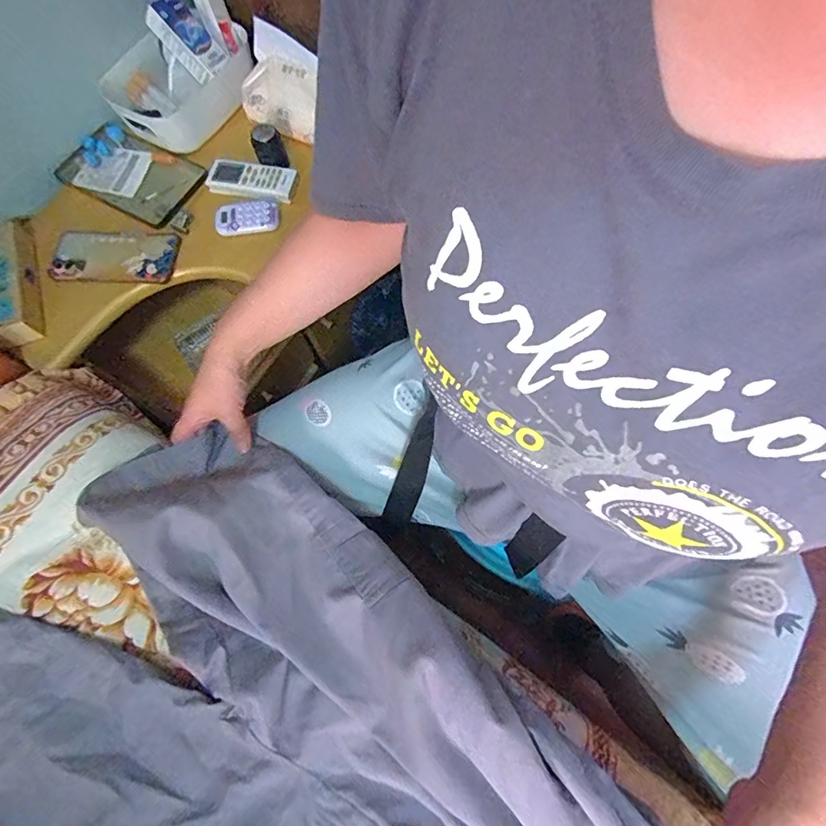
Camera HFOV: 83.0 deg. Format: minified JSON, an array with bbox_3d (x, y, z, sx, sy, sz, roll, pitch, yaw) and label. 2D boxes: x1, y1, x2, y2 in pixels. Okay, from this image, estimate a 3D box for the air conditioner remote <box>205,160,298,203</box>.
[{"bbox_3d":[-0.225,-0.326,0.650,0.121,0.013,0.050,10,71,6],"label":"air conditioner remote"}]

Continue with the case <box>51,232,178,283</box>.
[{"bbox_3d":[-0.400,-0.210,0.625,0.160,0.016,0.073,1,70,3],"label":"case"}]

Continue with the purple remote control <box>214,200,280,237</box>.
[{"bbox_3d":[-0.225,-0.266,0.637,0.084,0.016,0.044,-9,70,-1],"label":"purple remote control"}]

